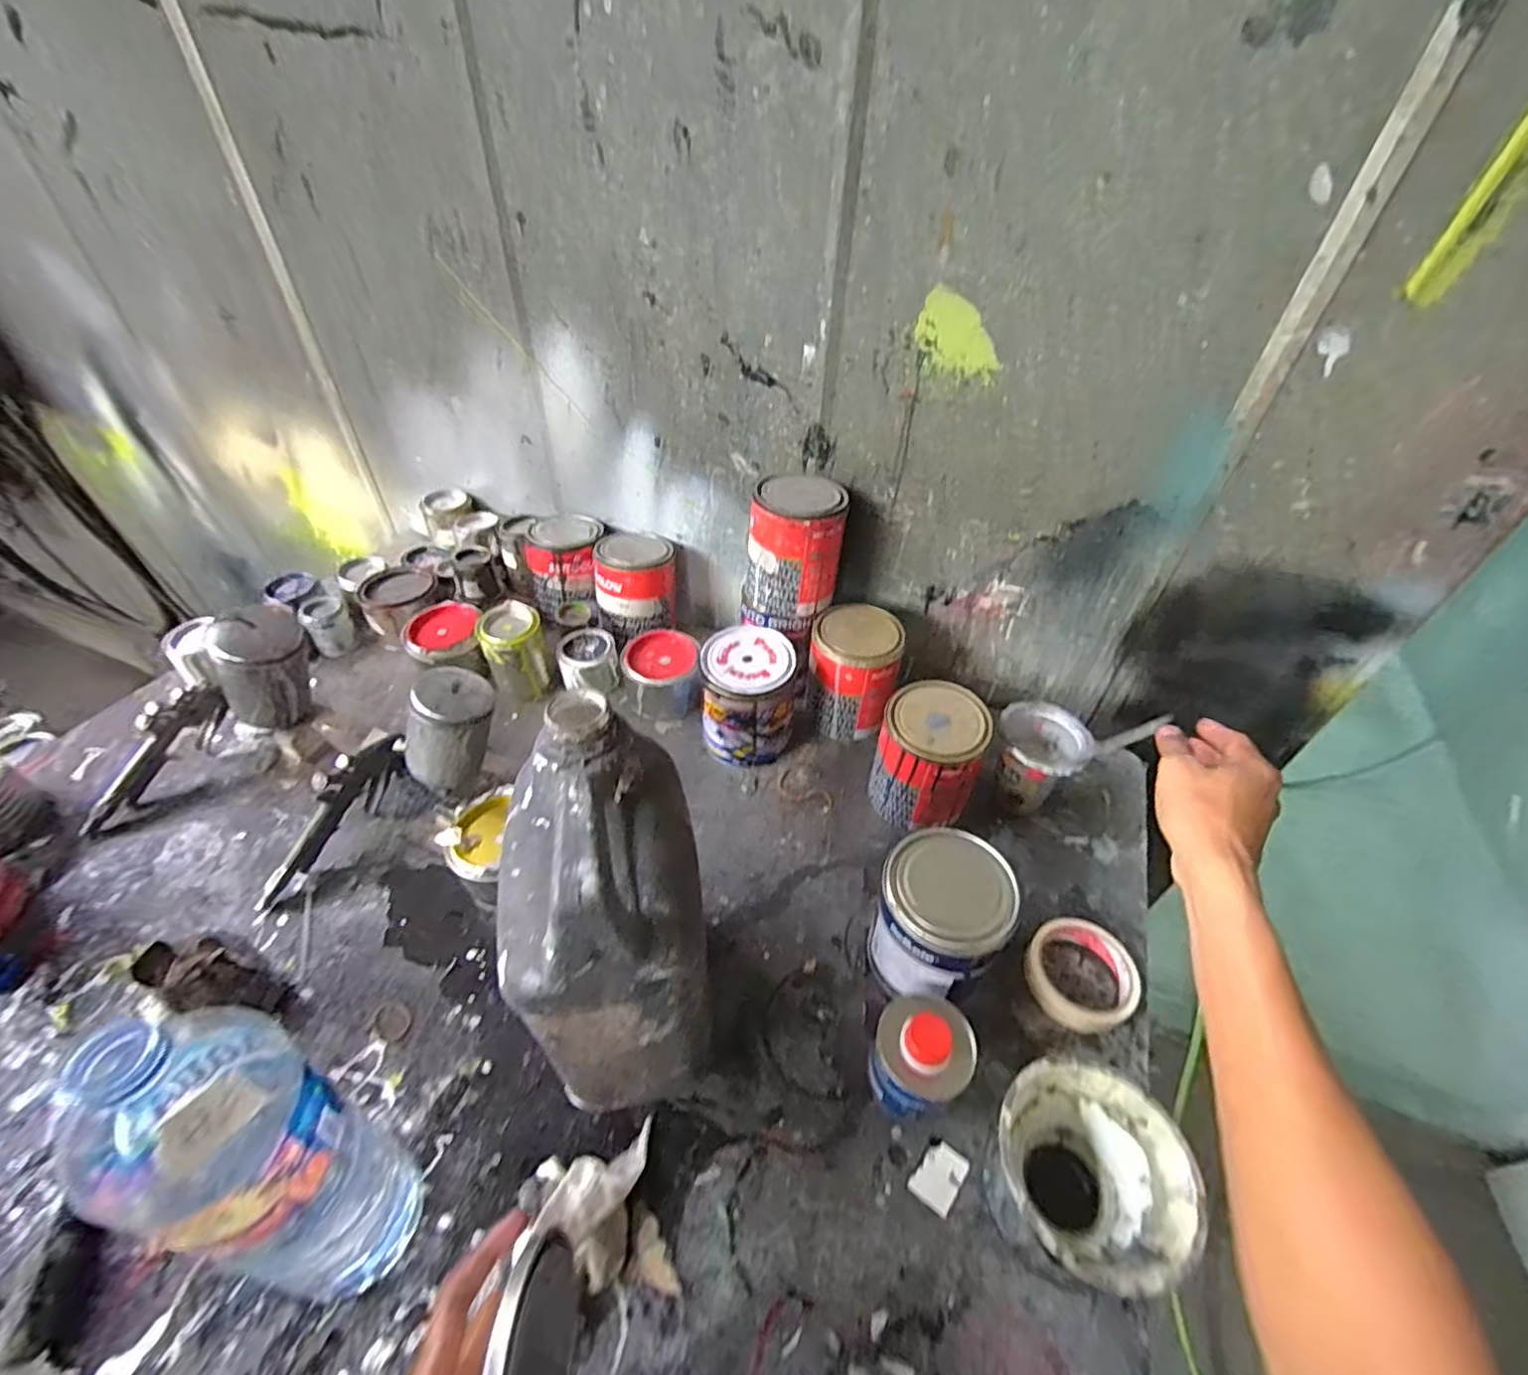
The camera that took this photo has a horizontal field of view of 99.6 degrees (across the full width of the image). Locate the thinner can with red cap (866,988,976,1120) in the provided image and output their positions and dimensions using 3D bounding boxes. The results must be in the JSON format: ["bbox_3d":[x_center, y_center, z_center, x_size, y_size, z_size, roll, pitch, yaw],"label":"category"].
[{"bbox_3d":[0.123,0.291,0.512,0.071,0.091,0.065,2,44,-2],"label":"thinner can with red cap"}]

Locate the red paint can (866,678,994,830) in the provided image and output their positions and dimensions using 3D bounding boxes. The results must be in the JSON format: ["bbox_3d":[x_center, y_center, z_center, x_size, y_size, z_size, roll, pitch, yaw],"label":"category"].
[{"bbox_3d":[0.175,0.080,0.696,0.104,0.140,0.102,2,44,-2],"label":"red paint can"}]

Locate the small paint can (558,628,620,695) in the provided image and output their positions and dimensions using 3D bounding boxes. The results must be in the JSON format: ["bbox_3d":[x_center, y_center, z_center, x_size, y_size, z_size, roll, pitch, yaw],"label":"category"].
[{"bbox_3d":[-0.233,-0.030,0.853,0.075,0.060,0.076,-14,47,-19],"label":"small paint can"}]

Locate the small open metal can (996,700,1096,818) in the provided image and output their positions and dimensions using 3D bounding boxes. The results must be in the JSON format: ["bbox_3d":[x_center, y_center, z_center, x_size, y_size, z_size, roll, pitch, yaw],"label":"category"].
[{"bbox_3d":[0.293,0.087,0.715,0.085,0.115,0.088,2,44,-2],"label":"small open metal can"}]

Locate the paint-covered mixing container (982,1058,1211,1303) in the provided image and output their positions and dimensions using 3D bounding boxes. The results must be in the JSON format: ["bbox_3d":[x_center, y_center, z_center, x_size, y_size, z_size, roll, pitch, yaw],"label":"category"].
[{"bbox_3d":[0.220,0.348,0.459,0.120,0.090,0.120,2,44,-2],"label":"paint-covered mixing container"}]

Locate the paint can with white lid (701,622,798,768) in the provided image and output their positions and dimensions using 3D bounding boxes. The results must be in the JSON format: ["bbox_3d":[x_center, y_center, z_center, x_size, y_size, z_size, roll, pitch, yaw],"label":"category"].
[{"bbox_3d":[-0.019,0.015,0.759,0.100,0.141,0.106,2,44,-2],"label":"paint can with white lid"}]

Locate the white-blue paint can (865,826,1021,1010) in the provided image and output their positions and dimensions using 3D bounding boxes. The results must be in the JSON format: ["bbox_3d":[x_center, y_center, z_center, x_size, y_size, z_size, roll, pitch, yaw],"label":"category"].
[{"bbox_3d":[0.148,0.209,0.569,0.102,0.139,0.108,2,44,-2],"label":"white-blue paint can"}]

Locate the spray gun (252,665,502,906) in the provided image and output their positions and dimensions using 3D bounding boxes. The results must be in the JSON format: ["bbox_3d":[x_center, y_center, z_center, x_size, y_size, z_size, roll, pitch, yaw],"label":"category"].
[{"bbox_3d":[-0.384,0.098,0.659,0.283,0.110,0.095,-39,51,4],"label":"spray gun"}]

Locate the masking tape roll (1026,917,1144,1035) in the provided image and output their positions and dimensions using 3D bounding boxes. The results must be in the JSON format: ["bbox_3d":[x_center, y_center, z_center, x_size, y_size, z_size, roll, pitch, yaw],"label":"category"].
[{"bbox_3d":[0.293,0.261,0.596,0.093,0.030,0.109,31,50,25],"label":"masking tape roll"}]

